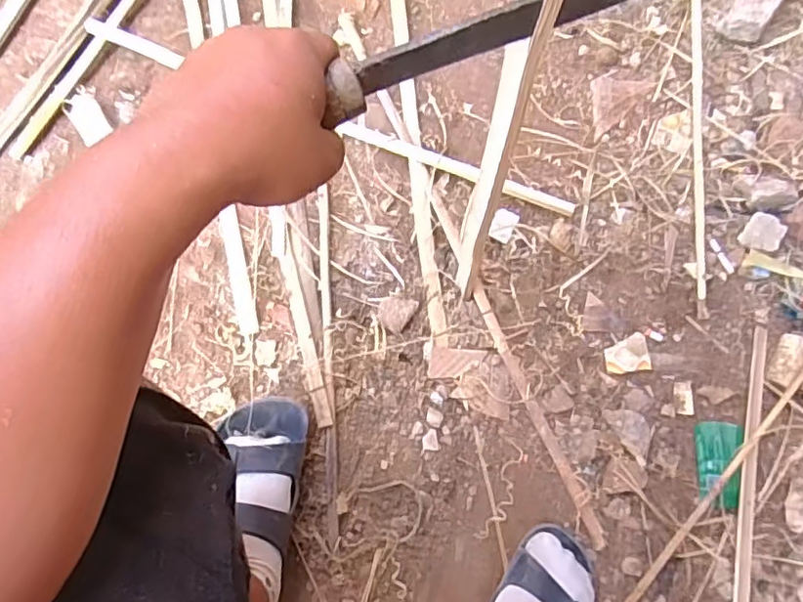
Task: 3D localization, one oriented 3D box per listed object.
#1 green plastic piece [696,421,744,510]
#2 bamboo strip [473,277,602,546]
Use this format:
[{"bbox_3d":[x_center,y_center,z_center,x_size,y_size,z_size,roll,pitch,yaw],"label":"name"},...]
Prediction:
[{"bbox_3d":[0.377,0.192,0.717,0.052,0.006,0.098,13,70,3],"label":"green plastic piece"},{"bbox_3d":[0.158,0.127,0.721,0.019,0.007,0.329,-21,72,-9],"label":"bamboo strip"}]

